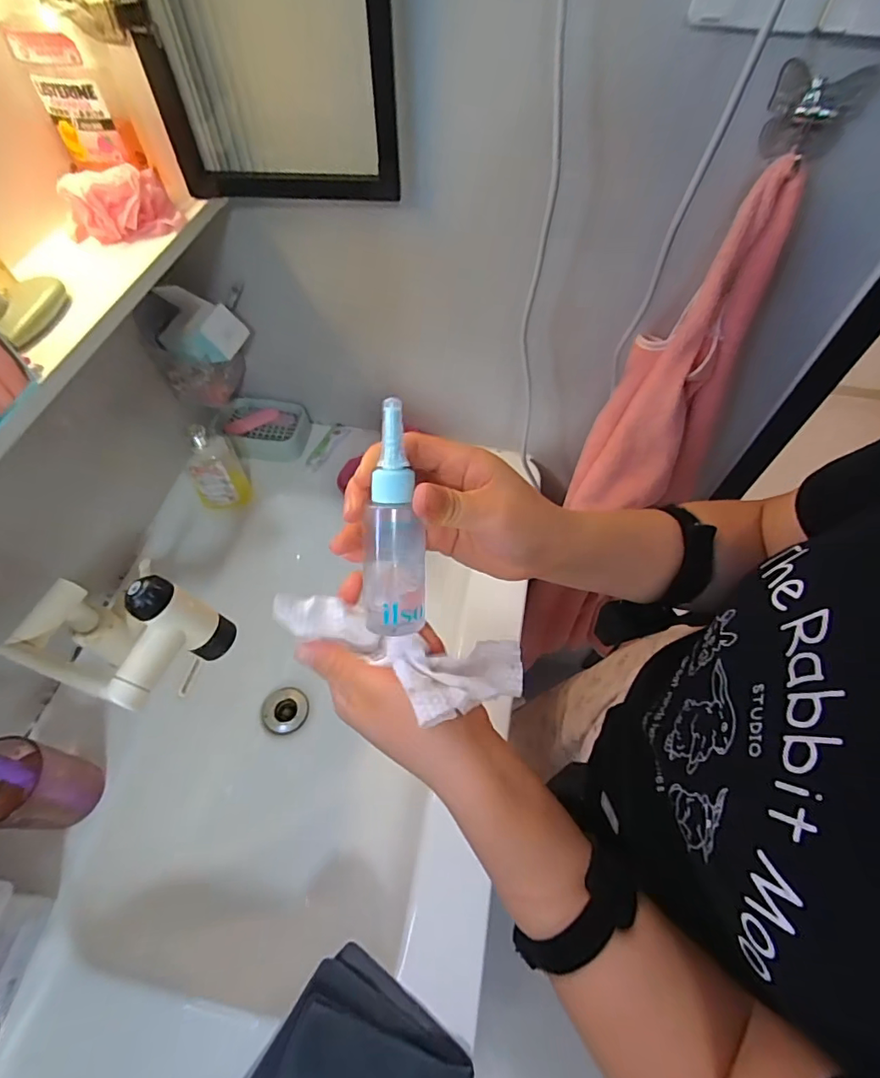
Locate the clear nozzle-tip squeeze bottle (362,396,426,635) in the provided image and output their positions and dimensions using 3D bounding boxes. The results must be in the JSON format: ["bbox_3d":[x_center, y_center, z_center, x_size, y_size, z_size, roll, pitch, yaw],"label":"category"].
[{"bbox_3d":[-0.025,-0.010,0.275,0.036,0.124,0.033,2,16,0],"label":"clear nozzle-tip squeeze bottle"}]

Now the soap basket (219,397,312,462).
[{"bbox_3d":[-0.260,-0.161,0.743,0.128,0.036,0.093,1,57,0],"label":"soap basket"}]

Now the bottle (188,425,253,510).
[{"bbox_3d":[-0.300,-0.099,0.664,0.066,0.135,0.069,-28,62,-17],"label":"bottle"}]

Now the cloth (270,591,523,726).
[{"bbox_3d":[-0.024,0.068,0.299,0.144,0.045,0.063,18,59,3],"label":"cloth"}]

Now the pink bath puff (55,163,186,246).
[{"bbox_3d":[-0.274,-0.285,0.430,0.088,0.046,0.039,-28,62,-17],"label":"pink bath puff"}]

